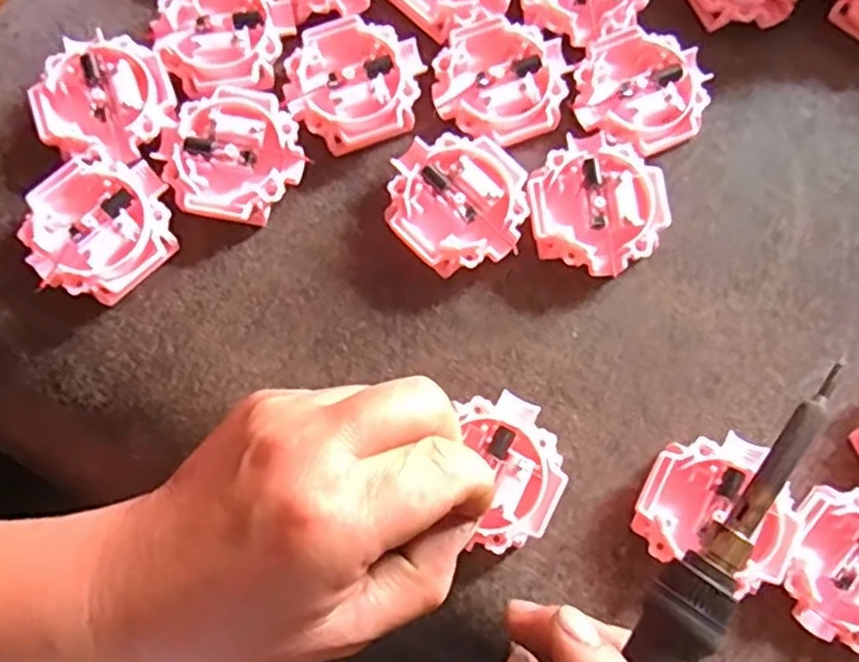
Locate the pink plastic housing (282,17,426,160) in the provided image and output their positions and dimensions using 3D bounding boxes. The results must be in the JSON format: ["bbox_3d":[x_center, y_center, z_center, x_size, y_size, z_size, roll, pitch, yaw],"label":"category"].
[{"bbox_3d":[-0.030,-0.101,0.286,0.054,0.010,0.052,0,78,-2],"label":"pink plastic housing"}]

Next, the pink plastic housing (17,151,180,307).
[{"bbox_3d":[-0.125,-0.041,0.271,0.050,0.012,0.055,44,80,7],"label":"pink plastic housing"}]

